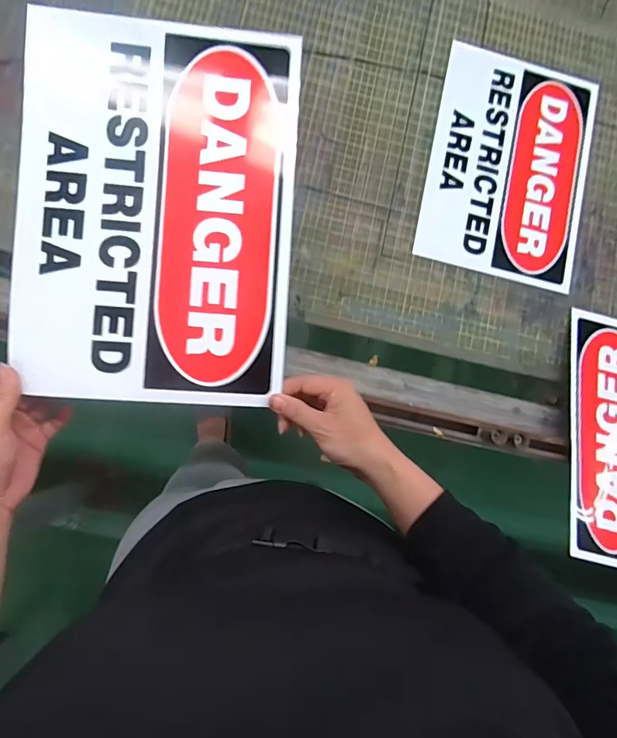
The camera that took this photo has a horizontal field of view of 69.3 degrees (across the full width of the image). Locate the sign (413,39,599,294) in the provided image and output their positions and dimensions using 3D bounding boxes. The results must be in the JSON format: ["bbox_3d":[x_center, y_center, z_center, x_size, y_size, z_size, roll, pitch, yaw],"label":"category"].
[{"bbox_3d":[0.313,-0.312,0.684,0.248,0.004,0.348,13,83,-5],"label":"sign"}]

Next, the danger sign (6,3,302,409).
[{"bbox_3d":[-0.141,-0.146,0.419,0.250,0.008,0.351,3,89,-5],"label":"danger sign"}]

